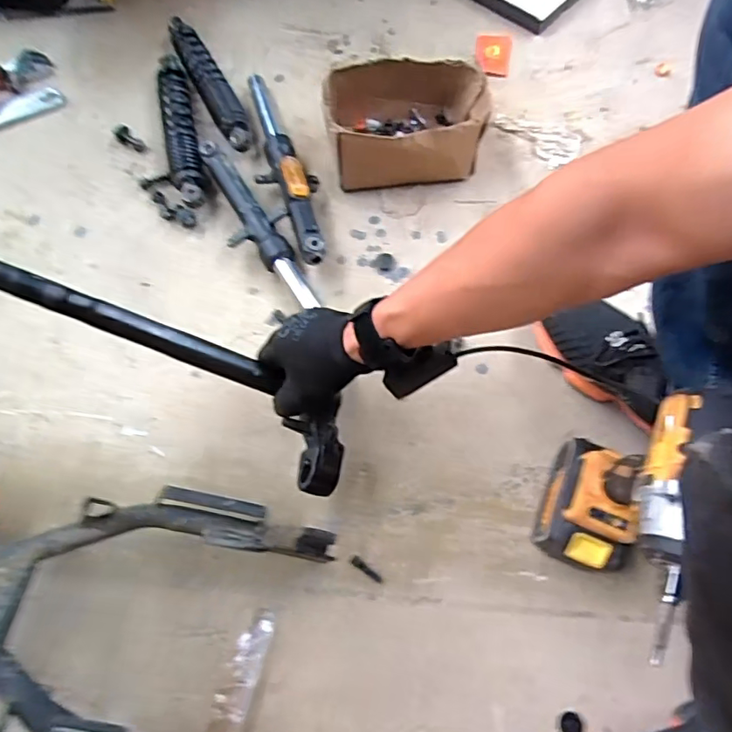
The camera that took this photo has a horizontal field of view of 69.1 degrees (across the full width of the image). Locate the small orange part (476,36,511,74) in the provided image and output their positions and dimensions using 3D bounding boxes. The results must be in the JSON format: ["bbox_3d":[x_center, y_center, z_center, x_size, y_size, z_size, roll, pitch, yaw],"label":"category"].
[{"bbox_3d":[0.203,-0.497,0.846,0.053,0.006,0.091,6,68,4],"label":"small orange part"}]

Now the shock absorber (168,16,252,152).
[{"bbox_3d":[-0.238,-0.431,0.807,0.048,0.037,0.289,-27,69,-10],"label":"shock absorber"}]

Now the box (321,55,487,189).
[{"bbox_3d":[0.057,-0.331,0.732,0.208,0.100,0.157,-3,67,0],"label":"box"}]

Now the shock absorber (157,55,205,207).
[{"bbox_3d":[-0.272,-0.347,0.775,0.046,0.038,0.291,-15,68,-5],"label":"shock absorber"}]

